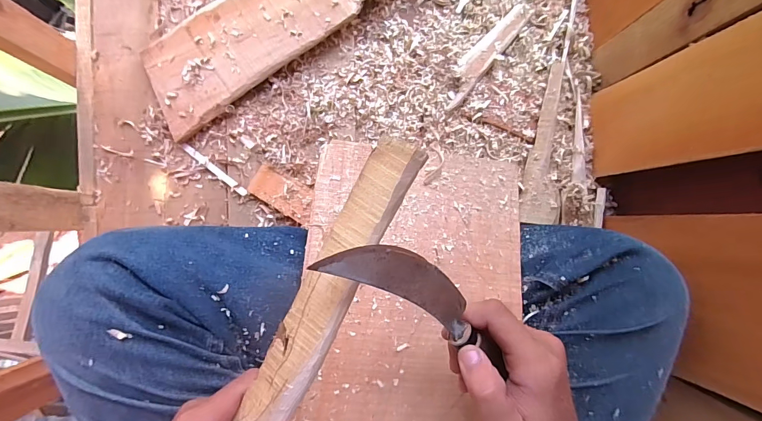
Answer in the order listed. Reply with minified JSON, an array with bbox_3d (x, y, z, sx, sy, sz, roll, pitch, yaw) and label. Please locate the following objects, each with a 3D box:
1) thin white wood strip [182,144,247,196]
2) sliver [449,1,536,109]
[{"bbox_3d":[-0.224,-0.055,0.493,0.107,0.007,0.011,39,87,0],"label":"thin white wood strip"},{"bbox_3d":[0.146,-0.220,0.506,0.035,0.018,0.178,39,87,0],"label":"sliver"}]

